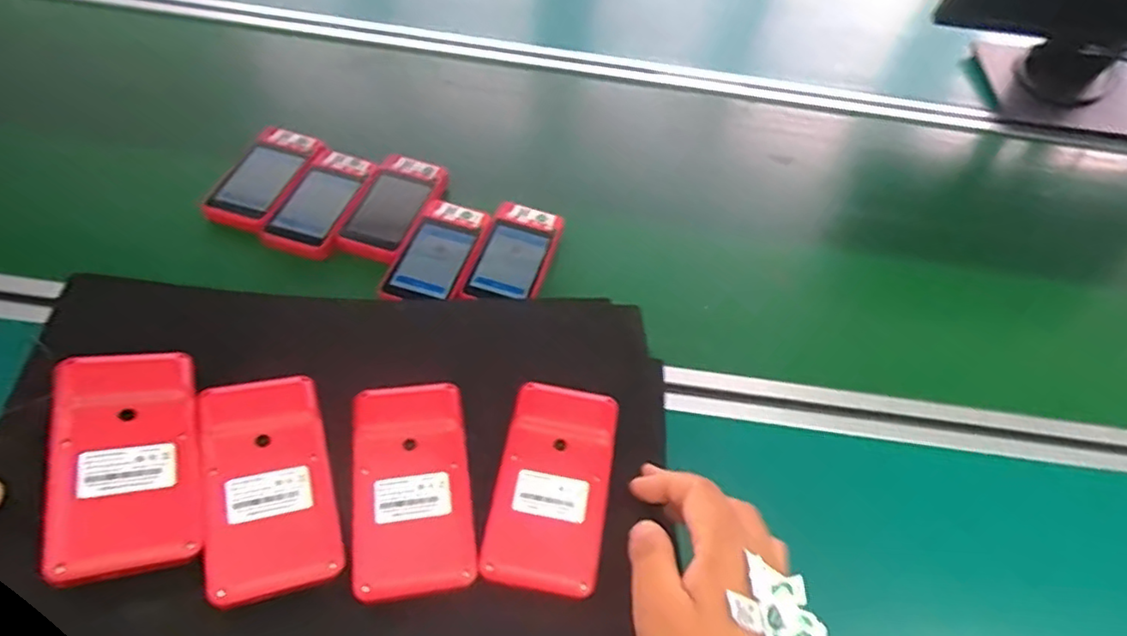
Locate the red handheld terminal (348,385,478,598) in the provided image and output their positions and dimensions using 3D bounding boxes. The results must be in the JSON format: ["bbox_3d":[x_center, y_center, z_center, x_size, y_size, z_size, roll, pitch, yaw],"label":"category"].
[{"bbox_3d":[-0.086,0.091,0.360,0.060,0.011,0.118,-6,55,-10],"label":"red handheld terminal"}]

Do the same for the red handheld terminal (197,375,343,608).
[{"bbox_3d":[-0.160,0.086,0.346,0.059,0.014,0.120,-14,56,-15],"label":"red handheld terminal"}]

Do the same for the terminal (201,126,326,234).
[{"bbox_3d":[-0.285,-0.134,0.614,0.070,0.025,0.119,18,54,8],"label":"terminal"}]

